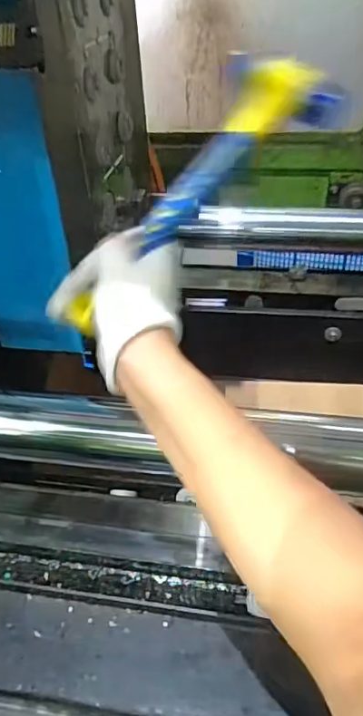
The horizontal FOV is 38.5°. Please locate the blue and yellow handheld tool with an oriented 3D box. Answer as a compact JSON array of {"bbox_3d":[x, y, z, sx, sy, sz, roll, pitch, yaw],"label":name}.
[{"bbox_3d":[0.010,-0.128,0.396,0.079,0.047,0.275,31,75,35],"label":"blue and yellow handheld tool"}]

